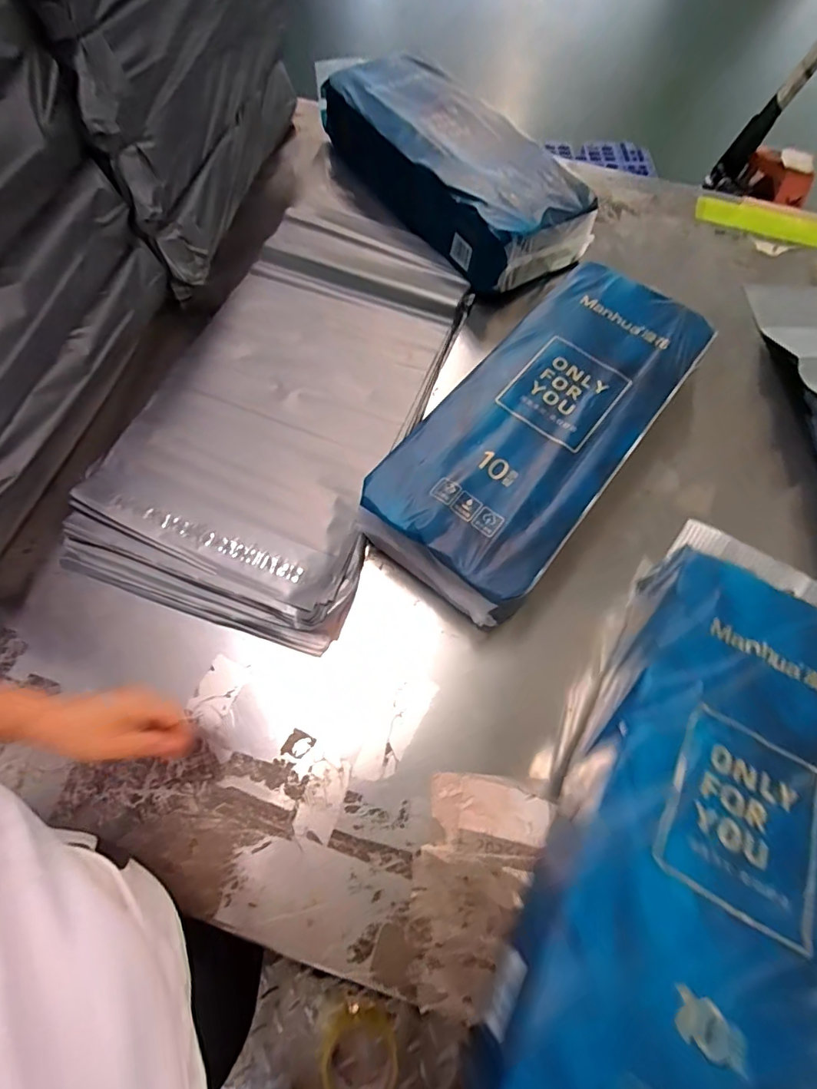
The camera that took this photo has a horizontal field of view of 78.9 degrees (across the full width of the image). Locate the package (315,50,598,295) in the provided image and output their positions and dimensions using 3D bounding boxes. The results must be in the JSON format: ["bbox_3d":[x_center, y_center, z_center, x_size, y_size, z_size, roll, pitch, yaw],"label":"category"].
[{"bbox_3d":[0.073,-0.716,0.929,0.231,0.105,0.578,-31,72,-15],"label":"package"}]

